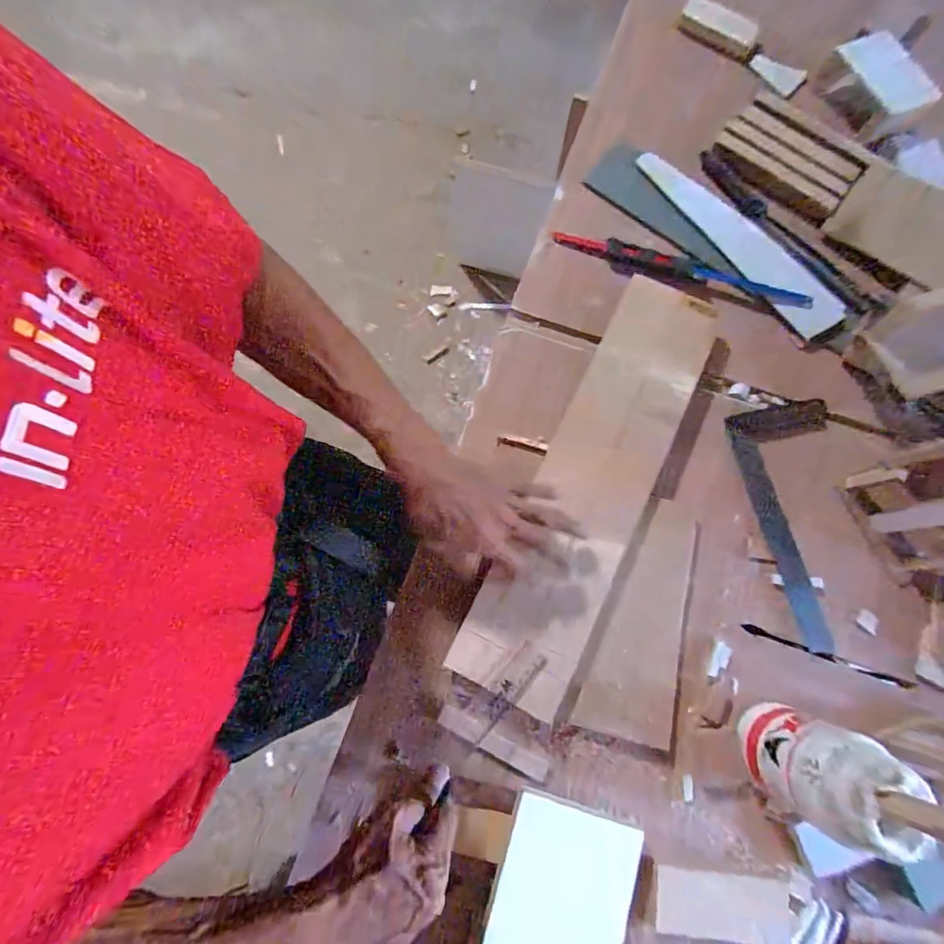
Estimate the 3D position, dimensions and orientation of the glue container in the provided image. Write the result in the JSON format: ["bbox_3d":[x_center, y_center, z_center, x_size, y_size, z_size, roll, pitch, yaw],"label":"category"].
[{"bbox_3d":[0.281,0.242,0.381,0.068,0.135,0.080,34,79,8],"label":"glue container"}]

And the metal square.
[{"bbox_3d":[0.359,0.049,0.493,0.102,0.022,0.249,-14,76,-3],"label":"metal square"}]

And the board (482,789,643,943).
[{"bbox_3d":[0.078,0.354,0.393,0.109,0.008,0.129,18,75,3],"label":"board"}]

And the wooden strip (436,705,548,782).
[{"bbox_3d":[0.021,0.251,0.435,0.111,0.009,0.022,28,78,7],"label":"wooden strip"}]

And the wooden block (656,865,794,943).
[{"bbox_3d":[0.221,0.382,0.410,0.117,0.010,0.052,7,76,2],"label":"wooden block"}]

